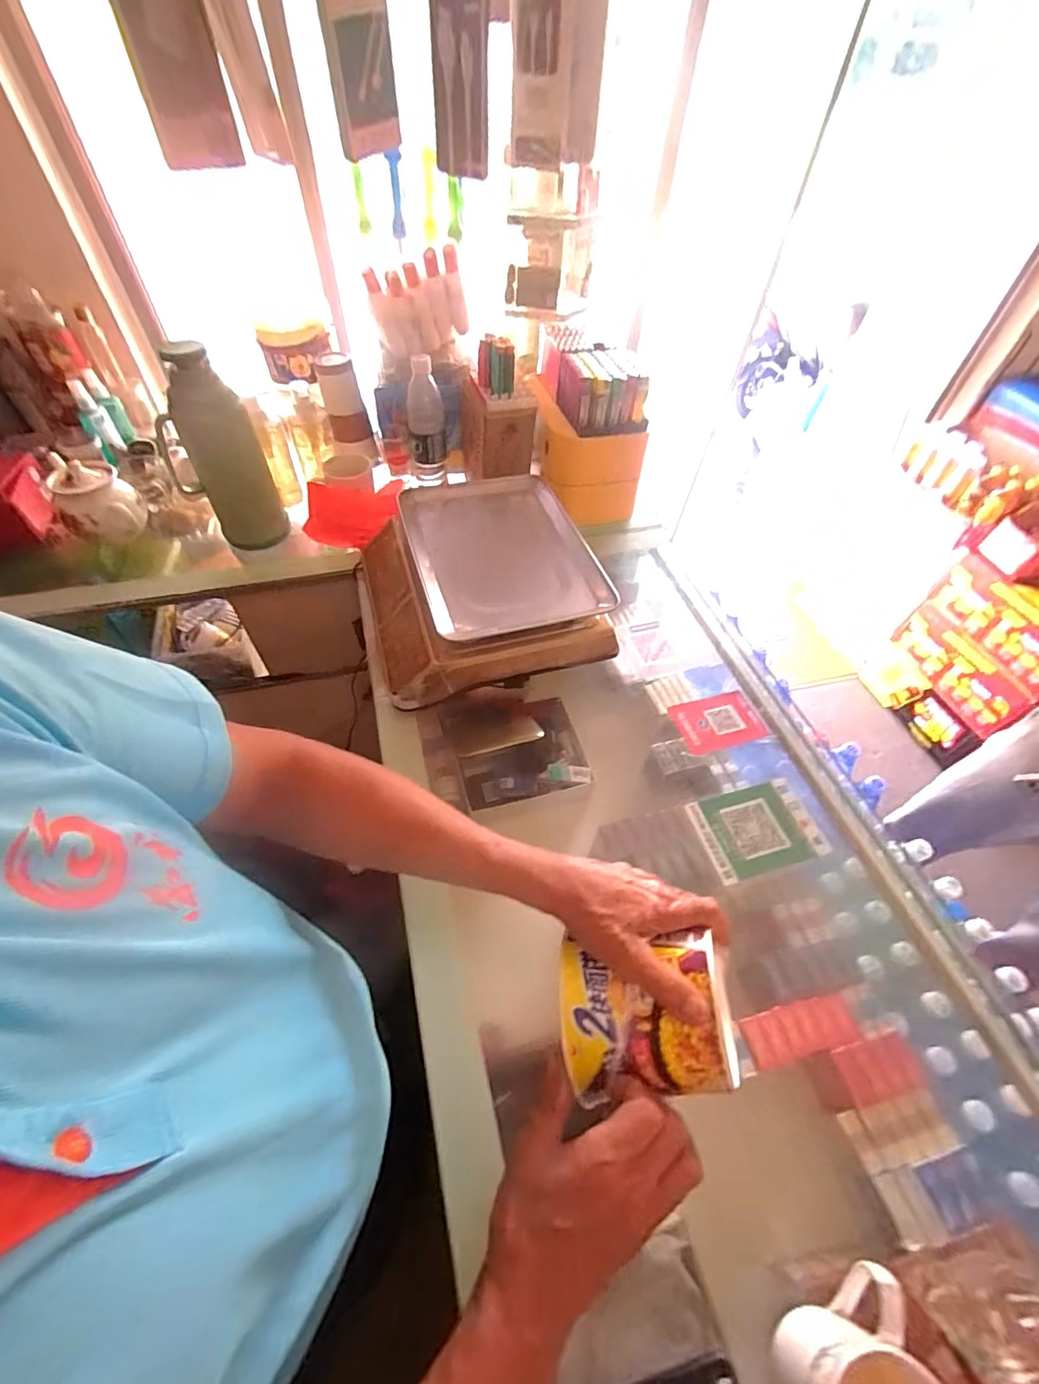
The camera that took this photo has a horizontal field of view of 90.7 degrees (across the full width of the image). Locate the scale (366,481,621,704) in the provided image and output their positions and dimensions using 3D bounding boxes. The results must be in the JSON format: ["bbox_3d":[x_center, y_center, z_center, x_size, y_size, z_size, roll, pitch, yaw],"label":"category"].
[{"bbox_3d":[-0.059,-0.164,0.737,0.327,0.127,0.340,-9,54,-9],"label":"scale"}]

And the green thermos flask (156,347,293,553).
[{"bbox_3d":[-0.458,-0.357,0.780,0.122,0.279,0.115,-26,58,-21],"label":"green thermos flask"}]

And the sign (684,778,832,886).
[{"bbox_3d":[0.280,0.162,0.606,0.134,0.009,0.099,-14,56,-9],"label":"sign"}]

